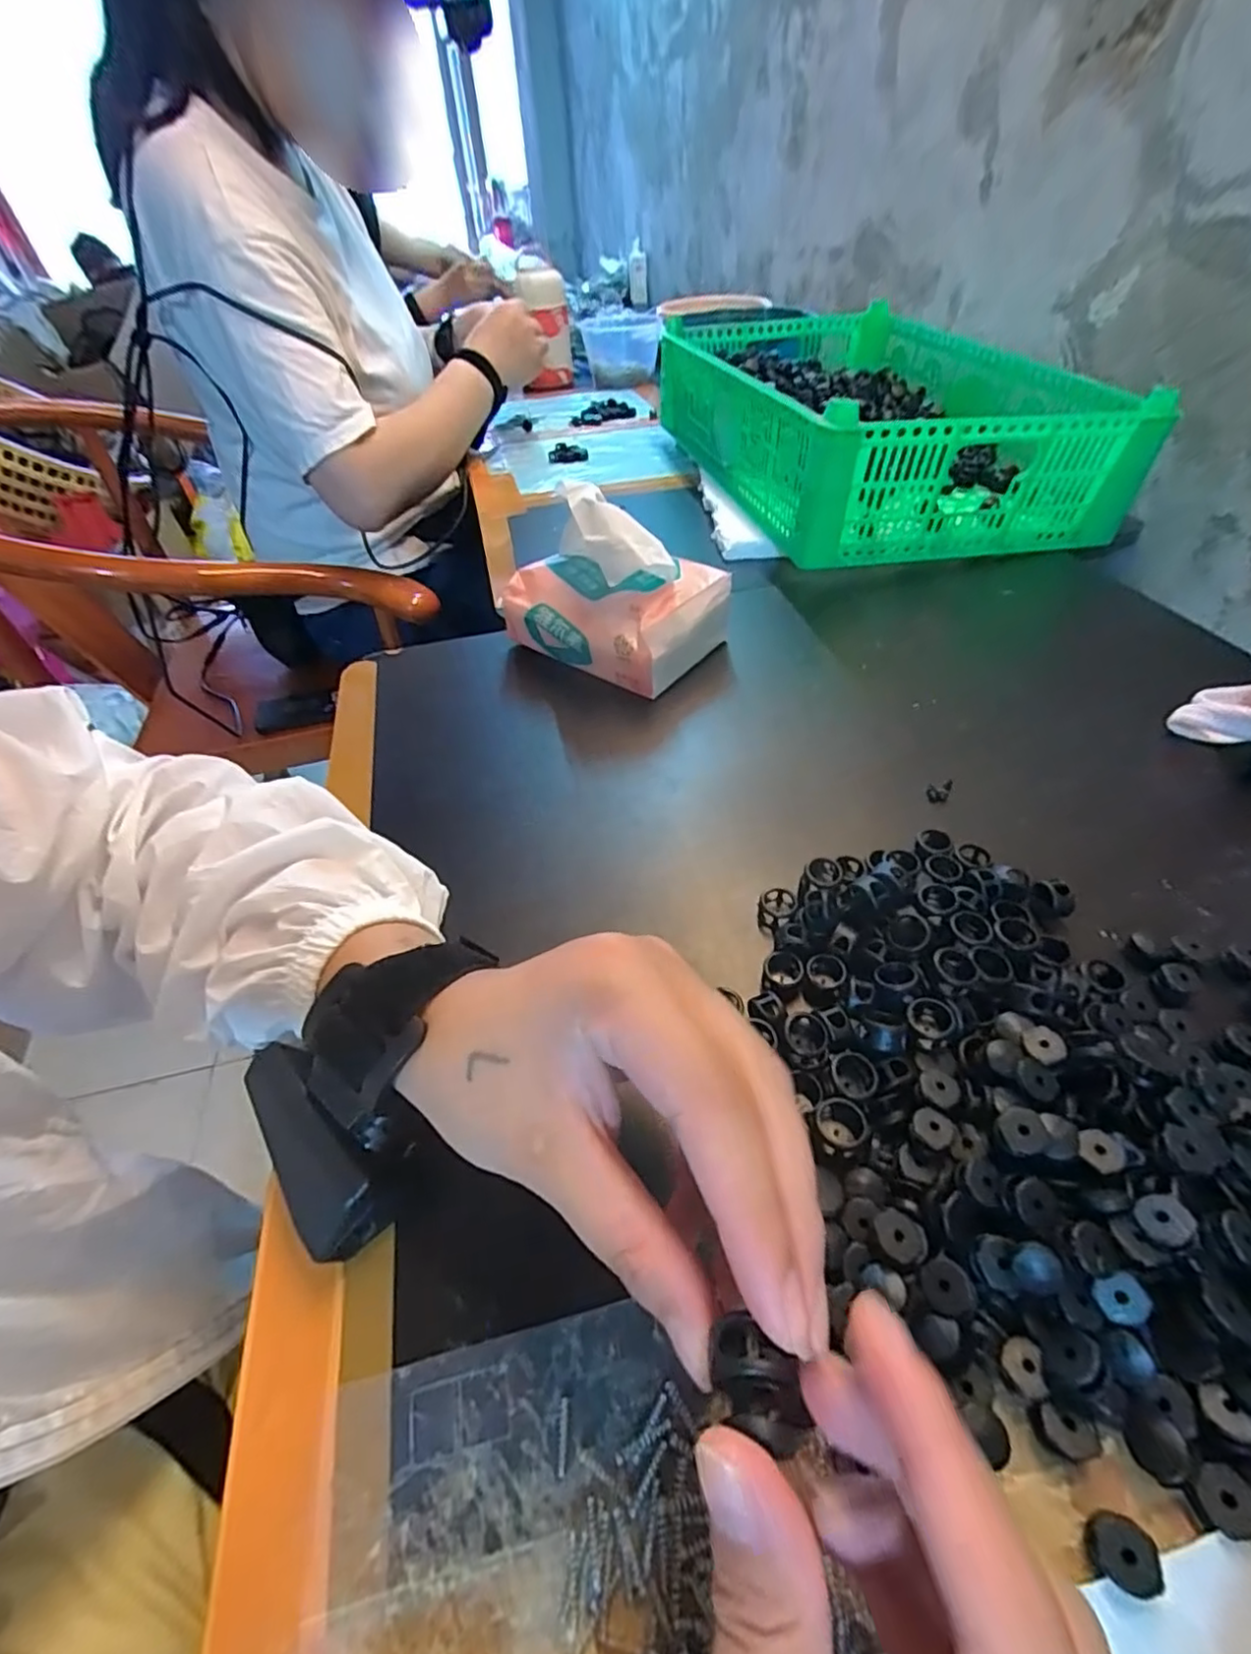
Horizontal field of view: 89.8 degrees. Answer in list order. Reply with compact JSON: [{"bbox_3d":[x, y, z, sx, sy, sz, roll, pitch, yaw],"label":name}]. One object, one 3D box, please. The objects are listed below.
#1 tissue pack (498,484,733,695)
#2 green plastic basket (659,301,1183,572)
[{"bbox_3d":[-0.011,-0.169,0.434,0.142,0.102,0.095,27,53,26],"label":"tissue pack"},{"bbox_3d":[0.235,-0.419,0.652,0.286,0.119,0.468,-10,46,-6],"label":"green plastic basket"}]

